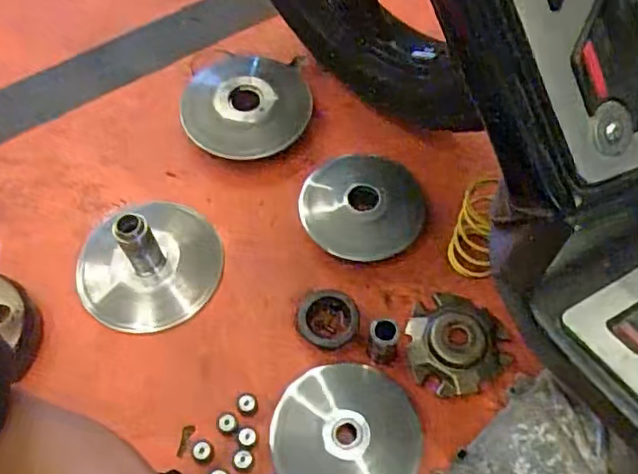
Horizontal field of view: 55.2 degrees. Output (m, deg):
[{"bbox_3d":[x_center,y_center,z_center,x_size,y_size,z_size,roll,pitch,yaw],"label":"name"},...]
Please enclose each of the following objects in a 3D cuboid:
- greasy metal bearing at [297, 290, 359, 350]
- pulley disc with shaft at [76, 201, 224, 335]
[{"bbox_3d":[0.010,0.089,0.683,0.070,0.018,0.066,-1,59,2],"label":"greasy metal bearing"},{"bbox_3d":[-0.220,0.013,0.750,0.182,0.104,0.176,-1,59,2],"label":"pulley disc with shaft"}]

